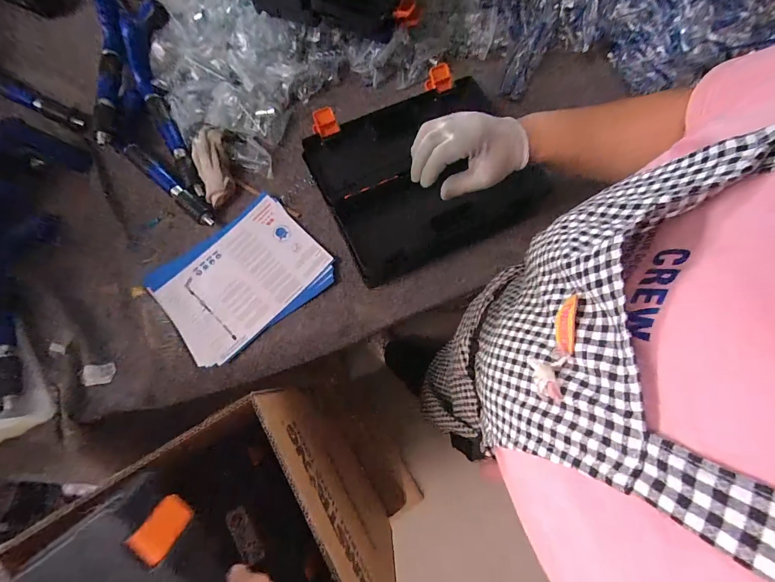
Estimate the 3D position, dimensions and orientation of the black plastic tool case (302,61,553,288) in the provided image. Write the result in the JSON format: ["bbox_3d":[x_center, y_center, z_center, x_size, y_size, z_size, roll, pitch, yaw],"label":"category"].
[{"bbox_3d":[0.060,-0.220,0.632,0.352,0.075,0.316,-24,79,-7],"label":"black plastic tool case"}]

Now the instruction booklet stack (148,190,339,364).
[{"bbox_3d":[-0.254,-0.028,0.613,0.271,0.022,0.216,-38,81,-9],"label":"instruction booklet stack"}]

